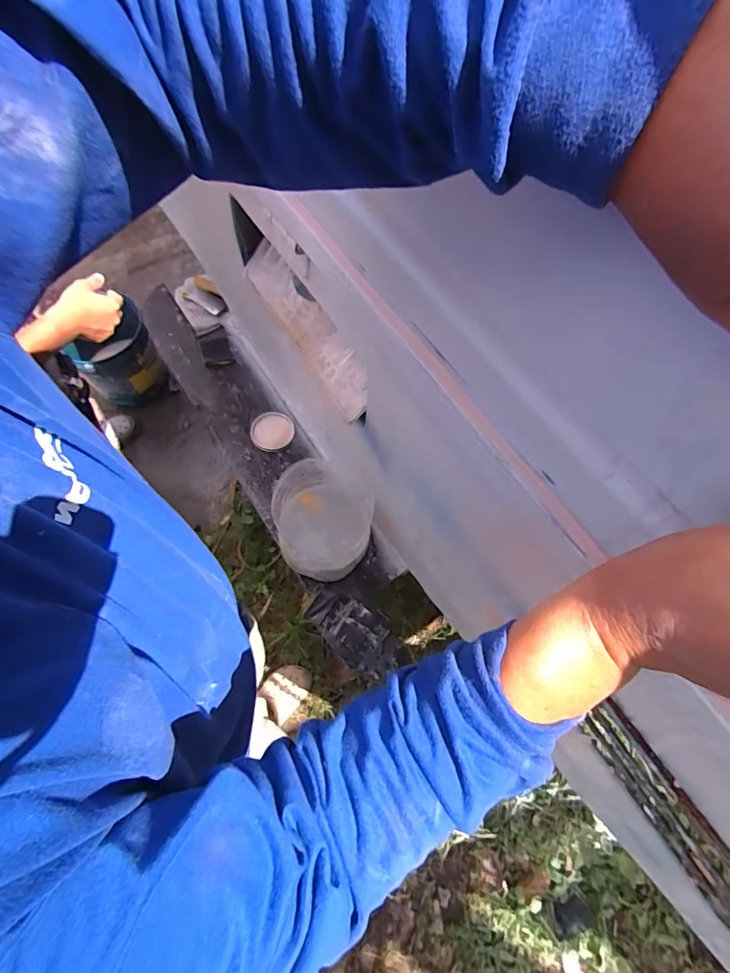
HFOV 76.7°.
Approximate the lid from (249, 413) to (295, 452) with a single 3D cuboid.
[{"bbox_3d":[-0.204,-0.121,1.014,0.093,0.016,0.099,0,61,1],"label":"lid"}]

